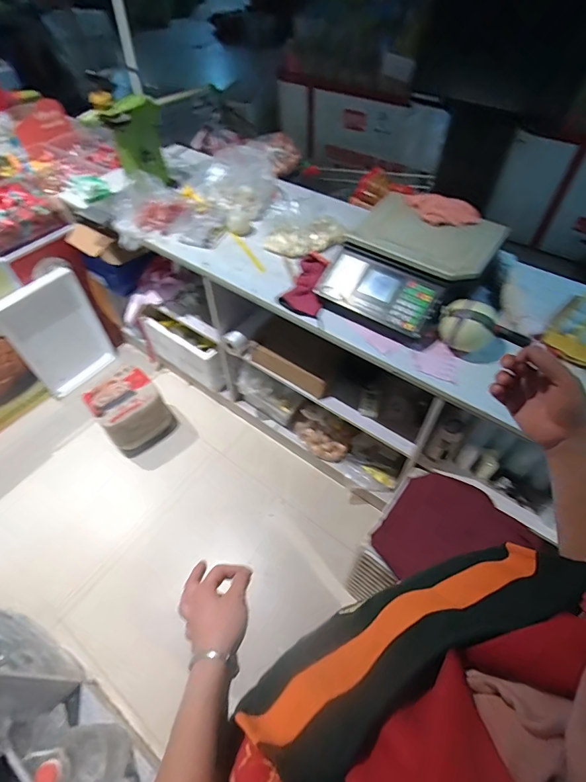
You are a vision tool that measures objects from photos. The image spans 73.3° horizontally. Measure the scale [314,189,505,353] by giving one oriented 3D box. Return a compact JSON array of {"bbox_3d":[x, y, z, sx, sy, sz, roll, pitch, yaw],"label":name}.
[{"bbox_3d":[0.317,-0.345,1.071,0.378,0.138,0.391,26,56,19],"label":"scale"}]

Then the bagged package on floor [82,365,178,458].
[{"bbox_3d":[-0.701,0.086,1.721,0.271,0.235,0.248,-36,60,-25],"label":"bagged package on floor"}]

